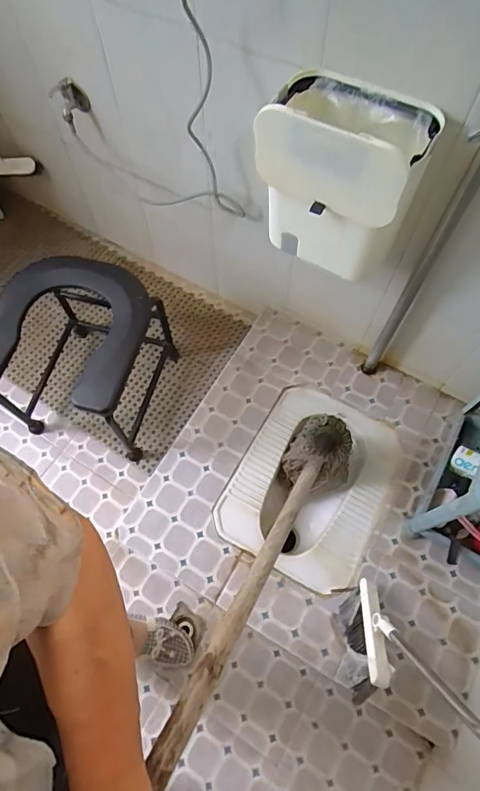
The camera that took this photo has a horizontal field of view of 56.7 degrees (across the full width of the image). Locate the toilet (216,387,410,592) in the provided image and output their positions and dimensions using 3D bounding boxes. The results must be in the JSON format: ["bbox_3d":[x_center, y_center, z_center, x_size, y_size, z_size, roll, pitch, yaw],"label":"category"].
[{"bbox_3d":[0.196,0.238,1.214,0.374,0.140,0.493,26,67,12],"label":"toilet"}]

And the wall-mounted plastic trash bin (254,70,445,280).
[{"bbox_3d":[0.175,-0.388,0.802,0.261,0.284,0.181,26,69,12],"label":"wall-mounted plastic trash bin"}]

